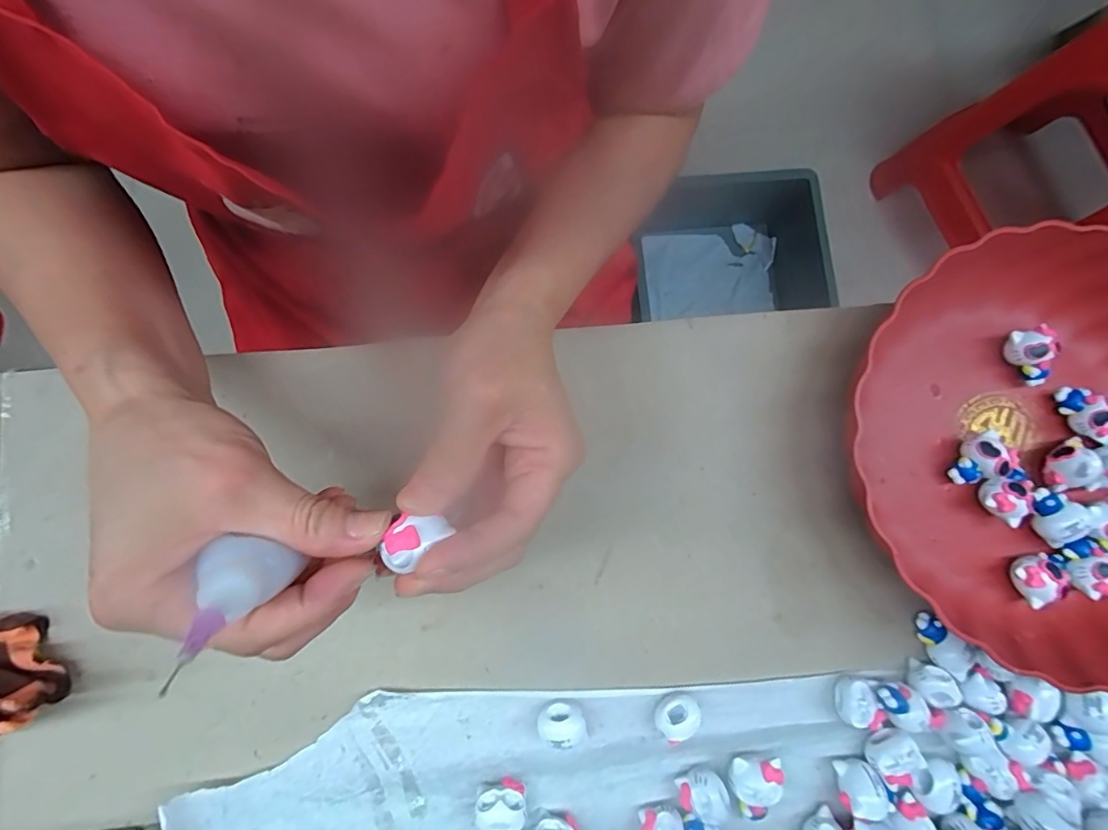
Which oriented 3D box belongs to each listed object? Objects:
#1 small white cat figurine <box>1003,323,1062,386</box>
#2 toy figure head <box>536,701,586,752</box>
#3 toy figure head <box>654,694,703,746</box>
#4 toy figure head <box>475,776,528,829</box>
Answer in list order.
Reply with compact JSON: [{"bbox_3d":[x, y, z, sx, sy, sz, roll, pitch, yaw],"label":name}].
[{"bbox_3d":[0.295,-0.036,0.313,0.017,0.027,0.034,-5,78,-3],"label":"small white cat figurine"},{"bbox_3d":[0.004,0.166,0.273,0.024,0.019,0.020,-10,83,-5],"label":"toy figure head"},{"bbox_3d":[0.067,0.166,0.277,0.018,0.019,0.026,35,82,2],"label":"toy figure head"},{"bbox_3d":[-0.027,0.199,0.258,0.025,0.021,0.021,-11,83,-5],"label":"toy figure head"}]

